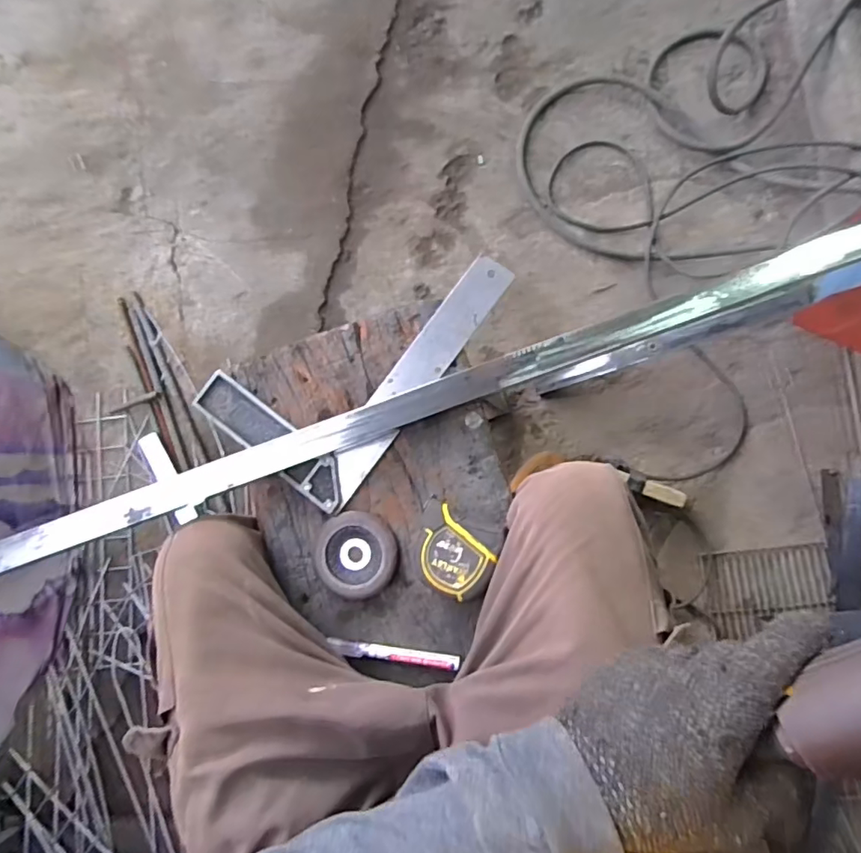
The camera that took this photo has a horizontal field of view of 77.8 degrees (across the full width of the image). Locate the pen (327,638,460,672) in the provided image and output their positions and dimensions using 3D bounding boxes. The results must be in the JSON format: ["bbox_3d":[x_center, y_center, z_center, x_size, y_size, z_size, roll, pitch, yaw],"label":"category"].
[{"bbox_3d":[-0.035,0.213,0.500,0.123,0.017,0.014,6,86,4],"label":"pen"}]

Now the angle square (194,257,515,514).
[{"bbox_3d":[-0.077,-0.084,0.540,0.184,0.022,0.294,37,88,6],"label":"angle square"}]

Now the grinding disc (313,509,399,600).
[{"bbox_3d":[-0.072,0.124,0.515,0.078,0.015,0.079,0,85,4],"label":"grinding disc"}]

